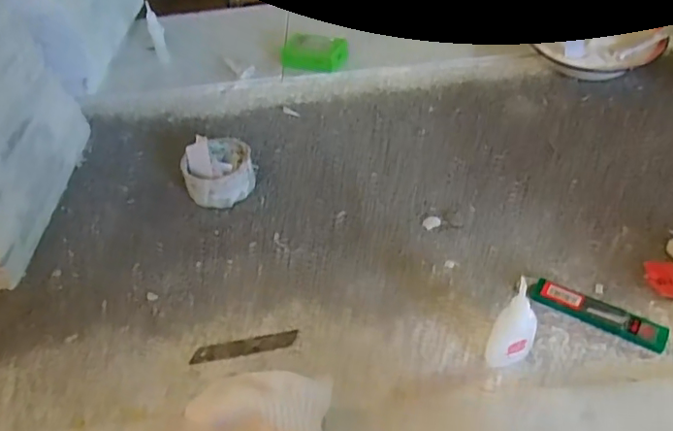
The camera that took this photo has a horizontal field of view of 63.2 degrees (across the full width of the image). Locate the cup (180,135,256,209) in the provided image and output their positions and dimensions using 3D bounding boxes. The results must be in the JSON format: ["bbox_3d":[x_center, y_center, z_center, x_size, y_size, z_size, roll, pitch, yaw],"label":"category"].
[{"bbox_3d":[-0.146,-0.061,0.674,0.083,0.062,0.088,-3,43,3],"label":"cup"}]

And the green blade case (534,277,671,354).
[{"bbox_3d":[0.236,0.089,0.496,0.114,0.014,0.025,21,50,26],"label":"green blade case"}]

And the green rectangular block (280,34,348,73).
[{"bbox_3d":[-0.037,-0.260,0.885,0.107,0.040,0.066,10,46,17],"label":"green rectangular block"}]

